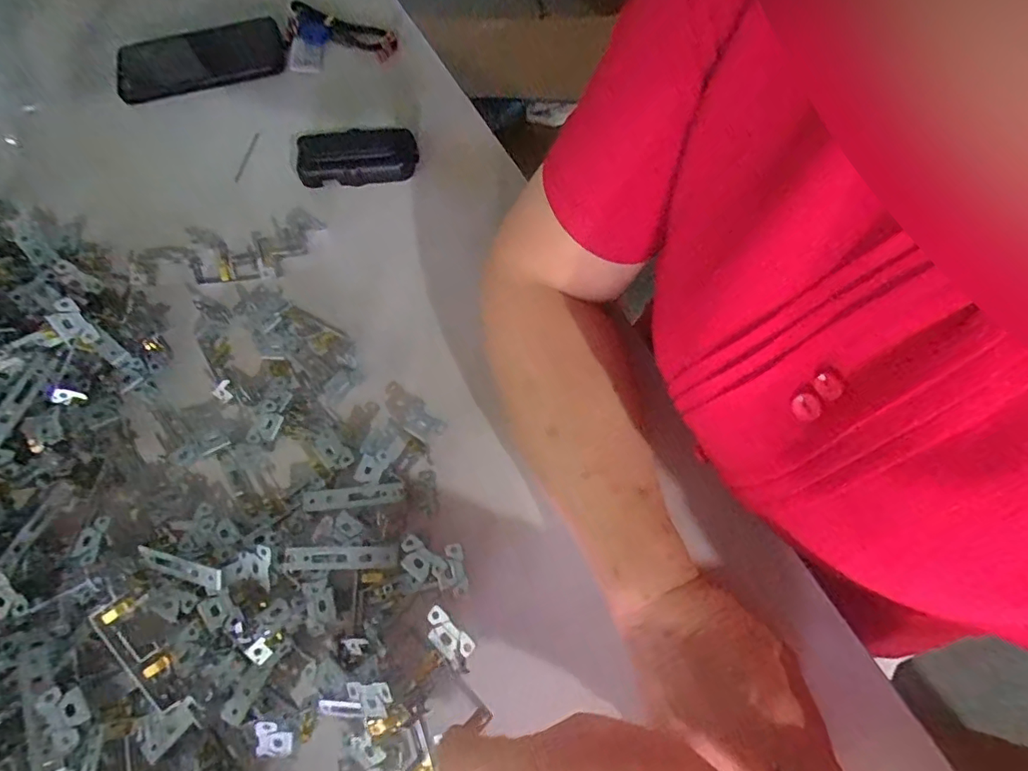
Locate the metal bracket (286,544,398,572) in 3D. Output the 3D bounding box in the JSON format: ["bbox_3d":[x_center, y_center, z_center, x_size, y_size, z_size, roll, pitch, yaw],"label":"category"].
[{"bbox_3d":[-0.108,0.108,0.331,0.066,0.004,0.014,0,84,-11],"label":"metal bracket"}]

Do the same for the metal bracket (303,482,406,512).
[{"bbox_3d":[-0.109,0.075,0.356,0.067,0.004,0.014,-8,68,-2],"label":"metal bracket"}]

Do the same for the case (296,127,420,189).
[{"bbox_3d":[-0.144,-0.212,0.483,0.106,0.024,0.050,-9,68,-2],"label":"case"}]

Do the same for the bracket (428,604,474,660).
[{"bbox_3d":[-0.038,0.140,0.294,0.031,0.007,0.016,41,75,16],"label":"bracket"}]

